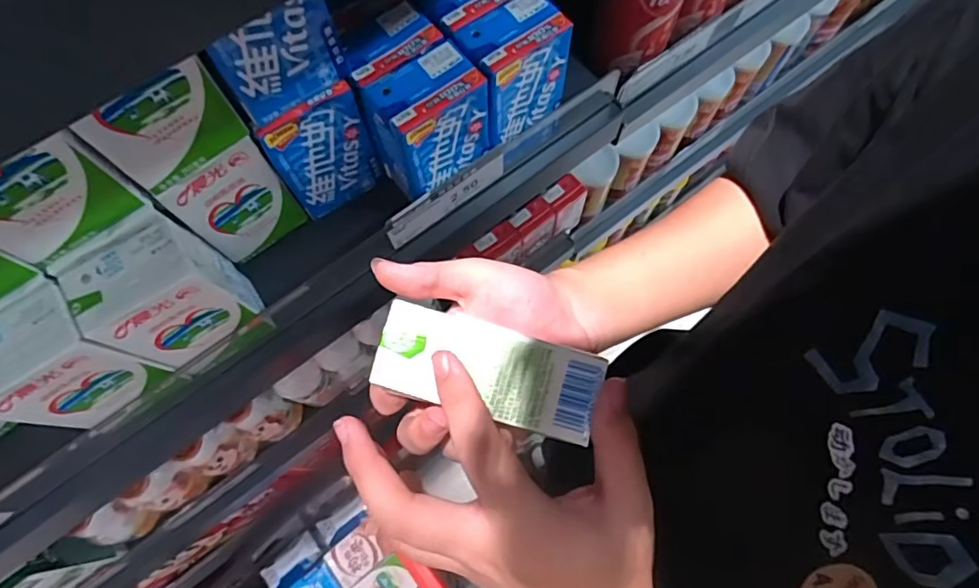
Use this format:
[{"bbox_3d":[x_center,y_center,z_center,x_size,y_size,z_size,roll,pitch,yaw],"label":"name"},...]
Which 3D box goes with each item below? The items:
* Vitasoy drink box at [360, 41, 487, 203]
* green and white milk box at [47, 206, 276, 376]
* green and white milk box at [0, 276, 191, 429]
[{"bbox_3d":[-0.039,-0.107,0.361,0.066,0.101,0.046,-33,75,-9],"label":"Vitasoy drink box"},{"bbox_3d":[-0.192,0.002,0.327,0.067,0.102,0.057,-33,75,-9],"label":"green and white milk box"},{"bbox_3d":[-0.245,0.039,0.313,0.065,0.093,0.050,-34,75,-9],"label":"green and white milk box"}]

